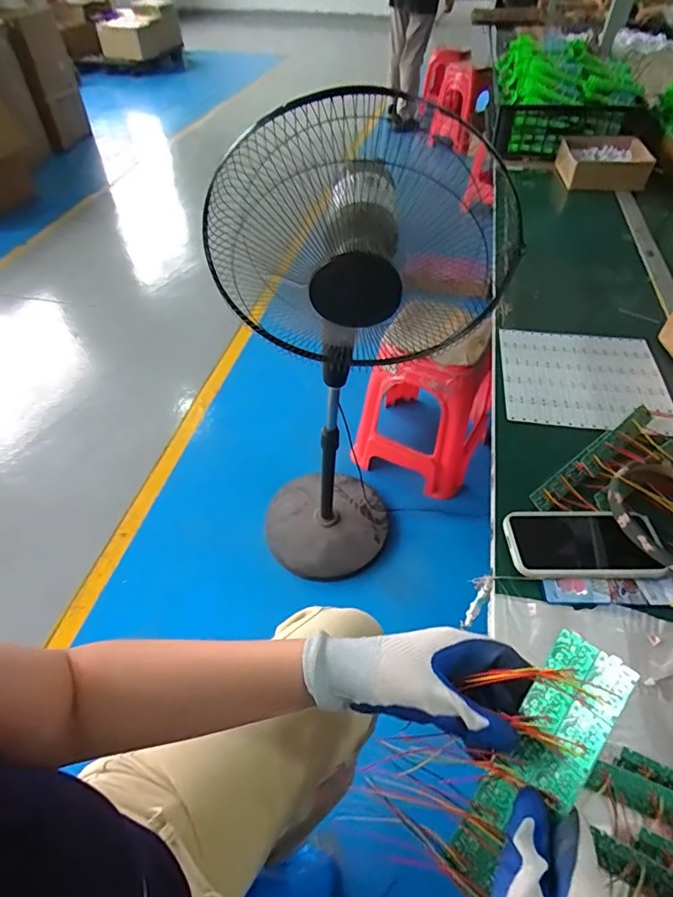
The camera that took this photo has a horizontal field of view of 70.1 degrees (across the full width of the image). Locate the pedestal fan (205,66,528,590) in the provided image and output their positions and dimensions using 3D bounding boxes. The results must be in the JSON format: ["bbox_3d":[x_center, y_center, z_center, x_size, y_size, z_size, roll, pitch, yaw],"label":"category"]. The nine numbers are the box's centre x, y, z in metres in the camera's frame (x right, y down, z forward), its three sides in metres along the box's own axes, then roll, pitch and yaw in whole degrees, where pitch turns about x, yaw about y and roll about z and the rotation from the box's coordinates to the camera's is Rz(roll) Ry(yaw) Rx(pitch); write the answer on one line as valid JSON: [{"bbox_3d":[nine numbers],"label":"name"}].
[{"bbox_3d":[0.002,-0.085,0.994,0.369,1.097,0.358,-11,49,-9],"label":"pedestal fan"}]

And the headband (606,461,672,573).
[{"bbox_3d":[0.383,0.076,0.556,0.137,0.039,0.128,-1,48,1],"label":"headband"}]

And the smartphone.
[{"bbox_3d":[0.272,0.107,0.545,0.154,0.016,0.085,-3,48,0],"label":"smartphone"}]

